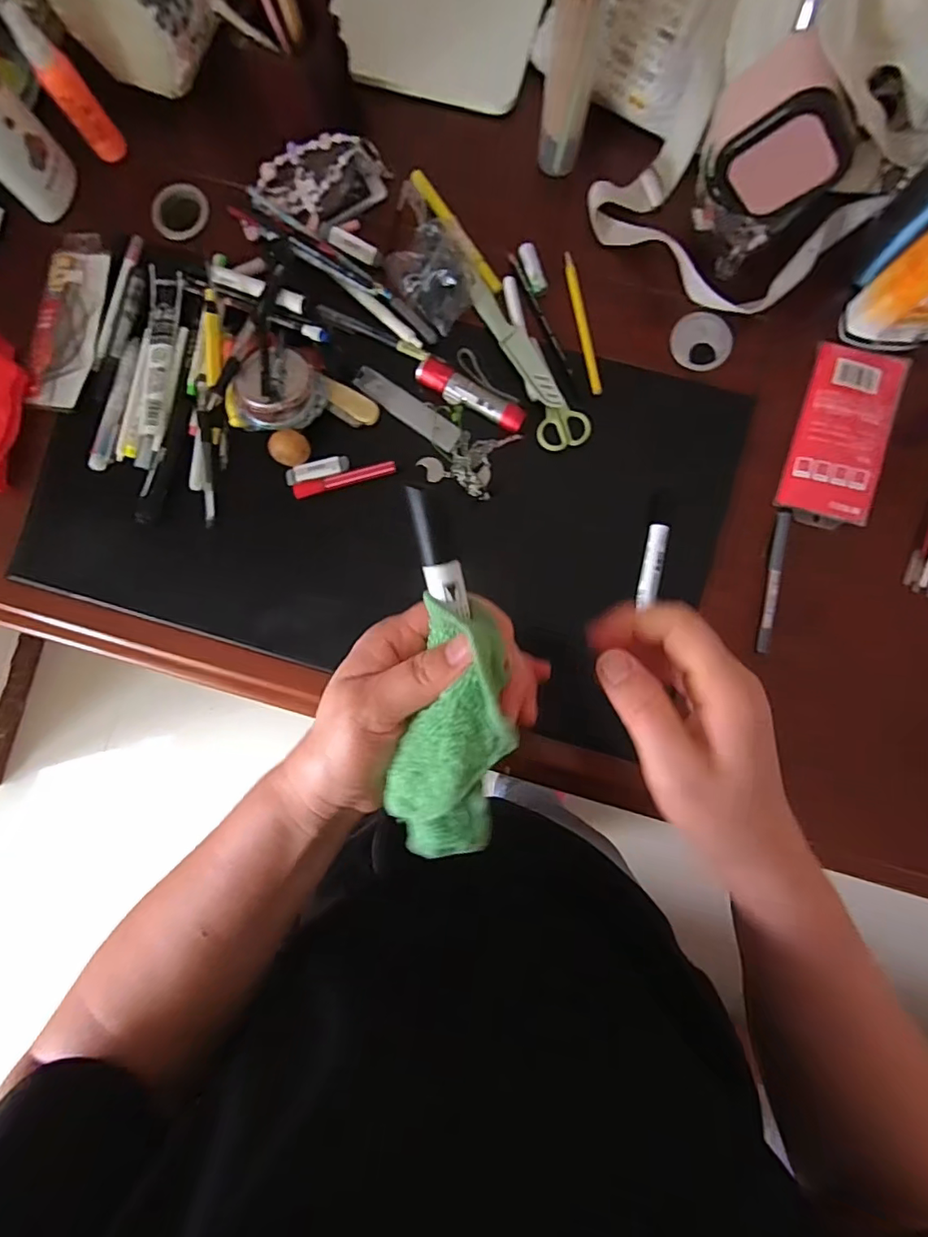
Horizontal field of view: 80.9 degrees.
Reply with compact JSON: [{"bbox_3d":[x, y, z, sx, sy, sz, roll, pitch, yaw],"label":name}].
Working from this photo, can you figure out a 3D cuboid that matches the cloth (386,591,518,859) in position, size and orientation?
[{"bbox_3d":[-0.004,0.054,0.242,0.047,0.033,0.116,9,106,1],"label":"cloth"}]

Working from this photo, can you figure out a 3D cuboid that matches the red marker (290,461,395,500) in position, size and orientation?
[{"bbox_3d":[-0.118,-0.138,0.541,0.102,0.009,0.015,-15,87,1],"label":"red marker"}]

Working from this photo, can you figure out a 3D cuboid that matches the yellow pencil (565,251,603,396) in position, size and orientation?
[{"bbox_3d":[0.119,-0.293,0.540,0.012,0.010,0.143,-10,87,2],"label":"yellow pencil"}]

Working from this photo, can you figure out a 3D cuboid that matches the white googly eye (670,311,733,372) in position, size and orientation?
[{"bbox_3d":[0.234,-0.273,0.536,0.058,0.009,0.050,33,89,3],"label":"white googly eye"}]

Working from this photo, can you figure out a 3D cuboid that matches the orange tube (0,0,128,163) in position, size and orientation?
[{"bbox_3d":[-0.365,-0.487,0.508,0.033,0.129,0.031,-38,87,0],"label":"orange tube"}]

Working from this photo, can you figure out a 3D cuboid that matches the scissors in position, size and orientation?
[{"bbox_3d":[0.056,-0.246,0.532,0.049,0.017,0.186,-34,87,0],"label":"scissors"}]

